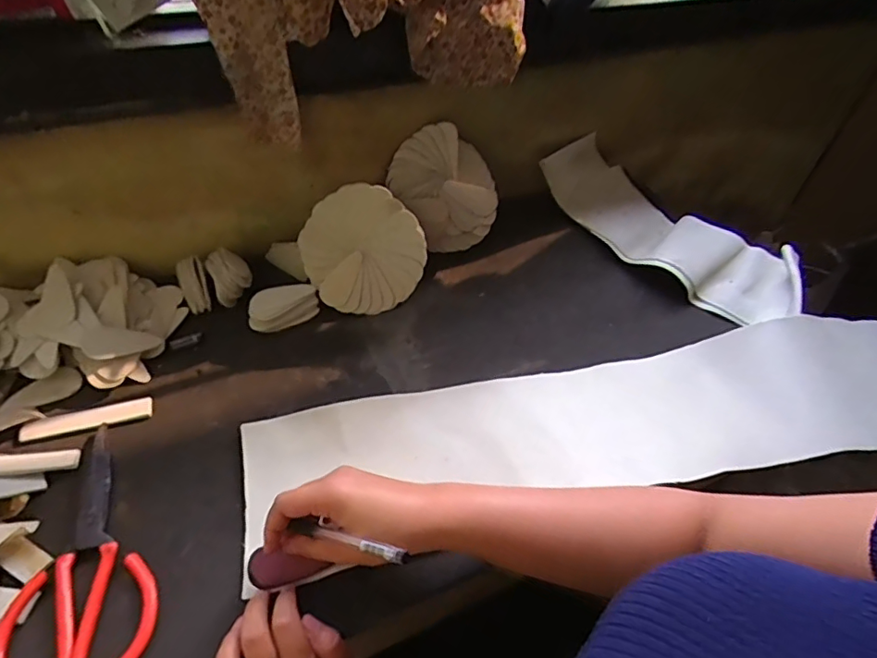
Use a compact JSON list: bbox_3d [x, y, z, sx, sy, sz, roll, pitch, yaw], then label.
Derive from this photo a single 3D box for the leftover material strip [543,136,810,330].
[{"bbox_3d":[0.310,-0.137,0.701,0.139,0.064,0.354,-30,57,-29],"label":"leftover material strip"}]

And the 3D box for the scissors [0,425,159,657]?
[{"bbox_3d":[-0.278,0.166,0.402,0.097,0.015,0.202,-17,51,-20],"label":"scissors"}]

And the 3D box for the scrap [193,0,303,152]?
[{"bbox_3d":[-0.179,-0.270,0.503,0.069,0.200,0.022,-10,41,-2],"label":"scrap"}]

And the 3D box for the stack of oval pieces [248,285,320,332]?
[{"bbox_3d":[-0.171,-0.024,0.581,0.073,0.028,0.036,-8,49,-13],"label":"stack of oval pieces"}]

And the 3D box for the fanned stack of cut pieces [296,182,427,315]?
[{"bbox_3d":[-0.083,-0.084,0.571,0.132,0.130,0.030,39,20,-5],"label":"fanned stack of cut pieces"}]

